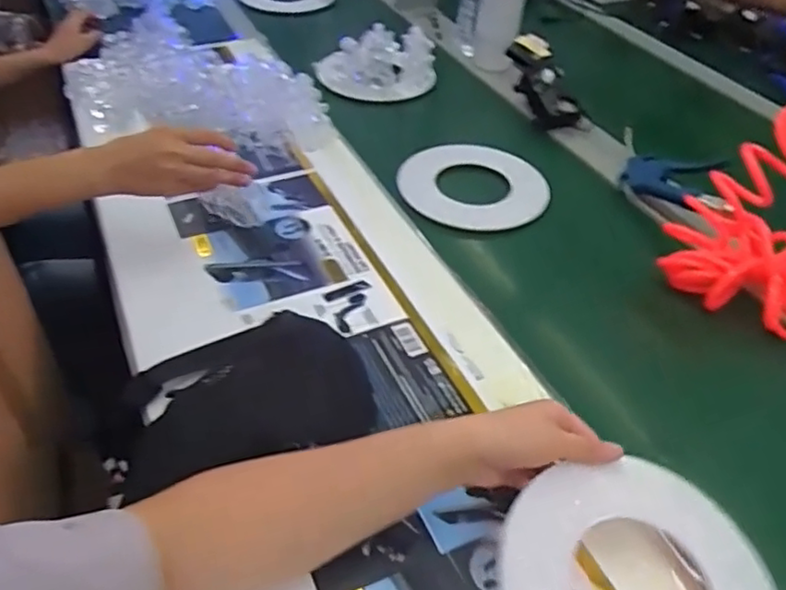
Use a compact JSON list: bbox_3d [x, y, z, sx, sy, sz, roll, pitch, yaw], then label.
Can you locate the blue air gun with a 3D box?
[{"bbox_3d":[0.357,-0.144,0.803,0.056,0.046,0.176,-12,26,-18],"label":"blue air gun"}]

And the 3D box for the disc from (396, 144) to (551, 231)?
[{"bbox_3d":[0.111,-0.153,0.856,0.189,0.013,0.187,3,42,-2],"label":"disc"}]

